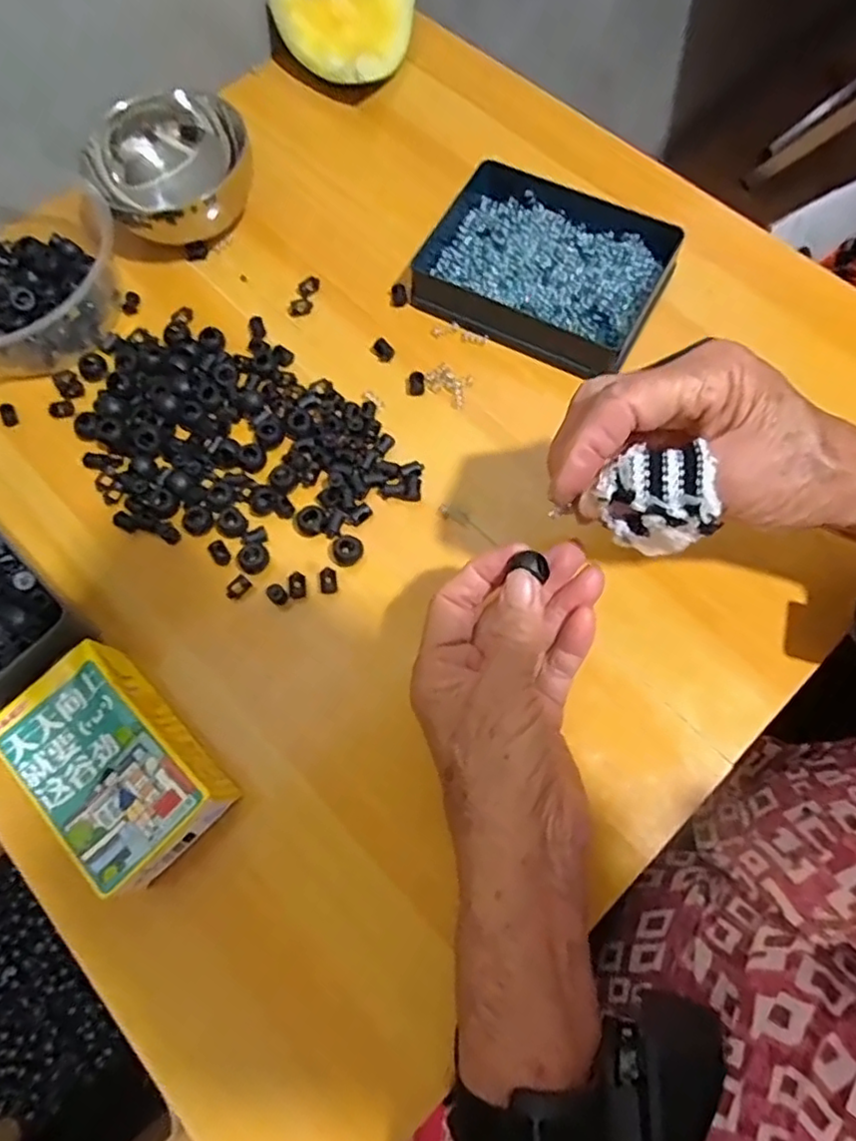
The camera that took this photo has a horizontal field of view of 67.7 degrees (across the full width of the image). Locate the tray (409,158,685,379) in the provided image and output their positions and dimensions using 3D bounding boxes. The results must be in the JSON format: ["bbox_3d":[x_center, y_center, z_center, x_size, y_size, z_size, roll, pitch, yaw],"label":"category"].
[{"bbox_3d":[0.072,-0.198,0.418,0.153,0.032,0.109,28,73,11],"label":"tray"}]

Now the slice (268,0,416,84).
[{"bbox_3d":[-0.048,-0.418,0.498,0.116,0.044,0.097,-29,71,-9],"label":"slice"}]

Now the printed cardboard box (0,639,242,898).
[{"bbox_3d":[-0.155,0.096,0.317,0.105,0.044,0.064,43,76,15],"label":"printed cardboard box"}]

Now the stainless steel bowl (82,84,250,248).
[{"bbox_3d":[-0.169,-0.266,0.435,0.103,0.066,0.086,-20,70,-6],"label":"stainless steel bowl"}]

